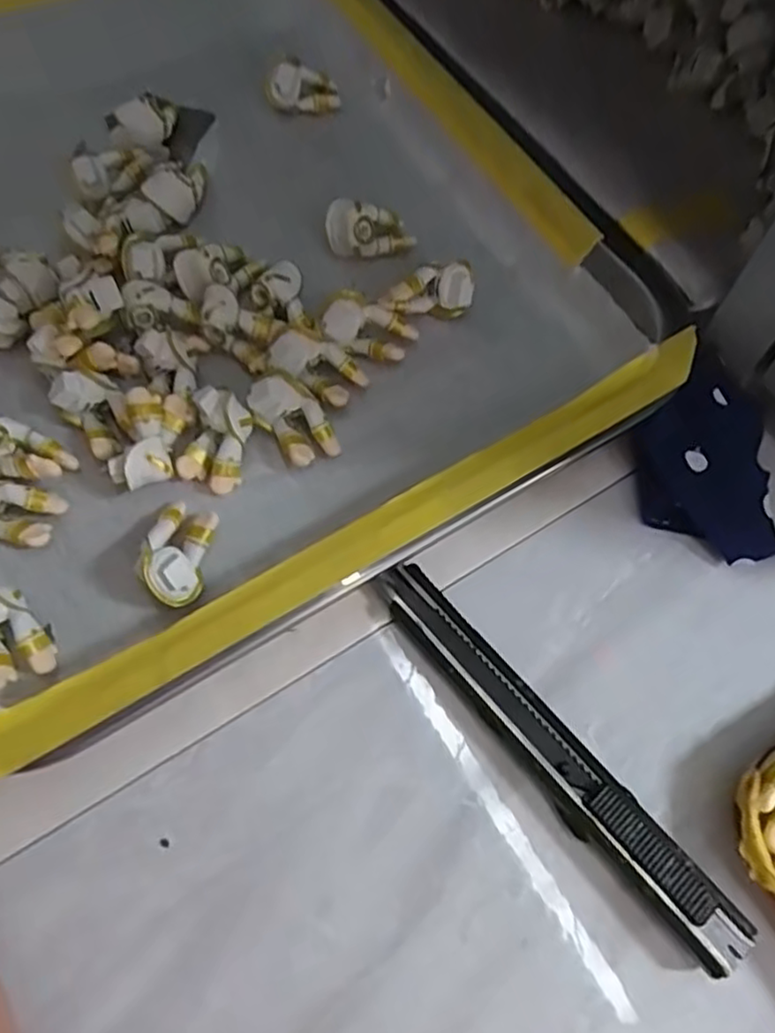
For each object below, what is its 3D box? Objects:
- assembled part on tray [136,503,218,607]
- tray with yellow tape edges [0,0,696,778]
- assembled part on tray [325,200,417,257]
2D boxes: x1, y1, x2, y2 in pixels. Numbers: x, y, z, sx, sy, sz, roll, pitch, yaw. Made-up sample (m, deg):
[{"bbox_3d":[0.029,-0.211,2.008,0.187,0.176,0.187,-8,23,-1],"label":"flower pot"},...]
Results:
[{"bbox_3d":[-0.060,0.010,0.197,0.016,0.016,0.030,4,66,1],"label":"assembled part on tray"},{"bbox_3d":[-0.093,-0.118,0.250,0.249,0.023,0.328,-29,69,-13],"label":"tray with yellow tape edges"},{"bbox_3d":[-0.006,-0.104,0.246,0.031,0.017,0.012,-7,66,-3],"label":"assembled part on tray"}]

